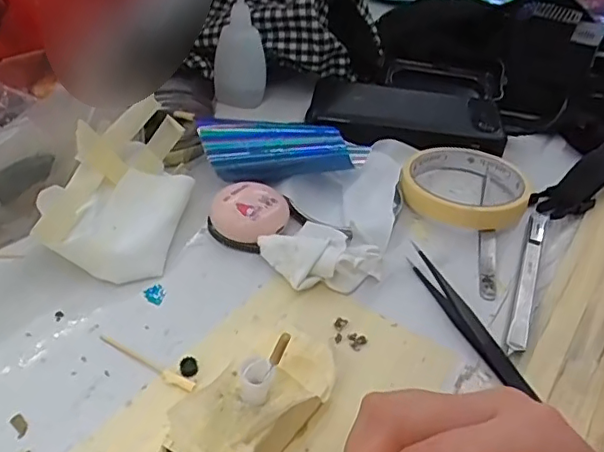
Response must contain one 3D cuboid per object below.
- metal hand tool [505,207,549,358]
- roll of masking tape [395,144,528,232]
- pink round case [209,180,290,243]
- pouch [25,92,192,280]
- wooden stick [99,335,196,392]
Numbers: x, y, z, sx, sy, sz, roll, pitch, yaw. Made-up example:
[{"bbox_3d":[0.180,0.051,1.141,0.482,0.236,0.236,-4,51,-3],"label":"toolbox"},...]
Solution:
[{"bbox_3d":[0.140,0.028,0.349,0.011,0.006,0.135,20,42,14],"label":"metal hand tool"},{"bbox_3d":[0.117,-0.032,0.406,0.085,0.020,0.089,4,40,-4],"label":"roll of masking tape"},{"bbox_3d":[-0.032,-0.008,0.361,0.044,0.022,0.043,4,40,-4],"label":"pink round case"},{"bbox_3d":[-0.108,-0.025,0.343,0.067,0.060,0.109,9,40,2],"label":"pouch"},{"bbox_3d":[-0.078,0.067,0.283,0.059,0.004,0.006,24,43,19],"label":"wooden stick"}]

